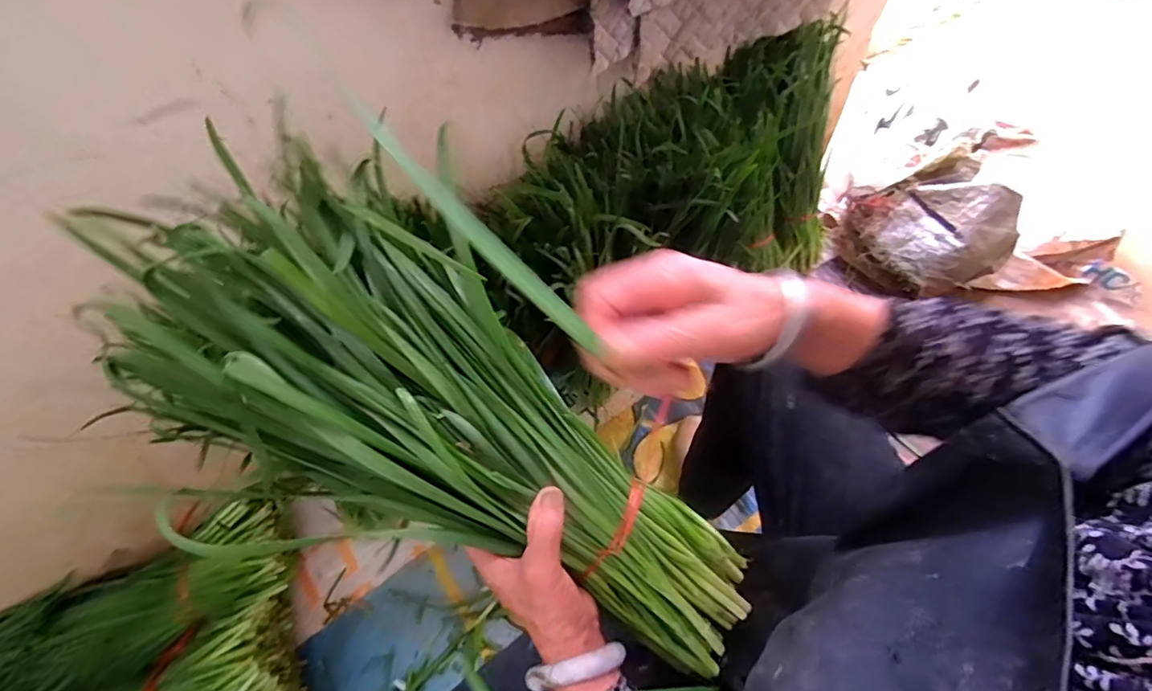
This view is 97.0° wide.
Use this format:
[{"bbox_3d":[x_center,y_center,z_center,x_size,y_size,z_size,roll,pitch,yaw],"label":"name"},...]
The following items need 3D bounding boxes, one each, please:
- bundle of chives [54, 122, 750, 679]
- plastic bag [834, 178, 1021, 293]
[{"bbox_3d":[-0.072,0.057,0.355,0.489,0.093,0.189,37,62,-9],"label":"bundle of chives"},{"bbox_3d":[0.732,-0.240,1.077,0.316,0.167,0.212,33,64,22],"label":"plastic bag"}]

